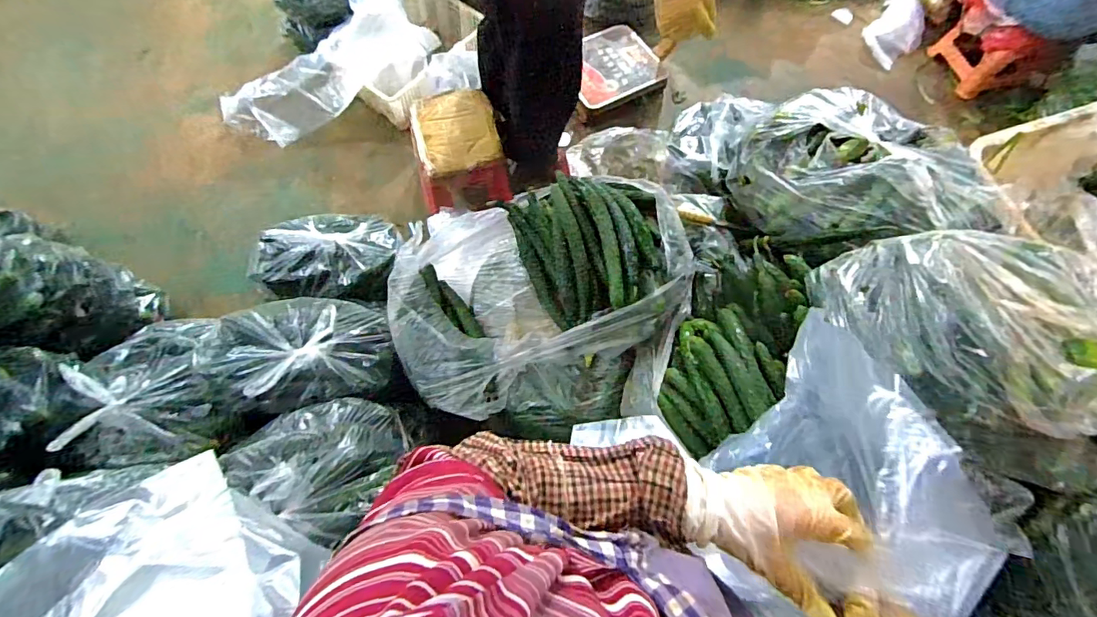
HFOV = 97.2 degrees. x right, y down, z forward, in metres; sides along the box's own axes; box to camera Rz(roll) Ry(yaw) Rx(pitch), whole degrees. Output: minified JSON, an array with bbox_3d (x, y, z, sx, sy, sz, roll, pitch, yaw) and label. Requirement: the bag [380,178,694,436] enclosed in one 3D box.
[{"bbox_3d":[-0.030,-0.014,0.999,0.587,0.244,0.488,-6,69,-5],"label":"bag"}]

